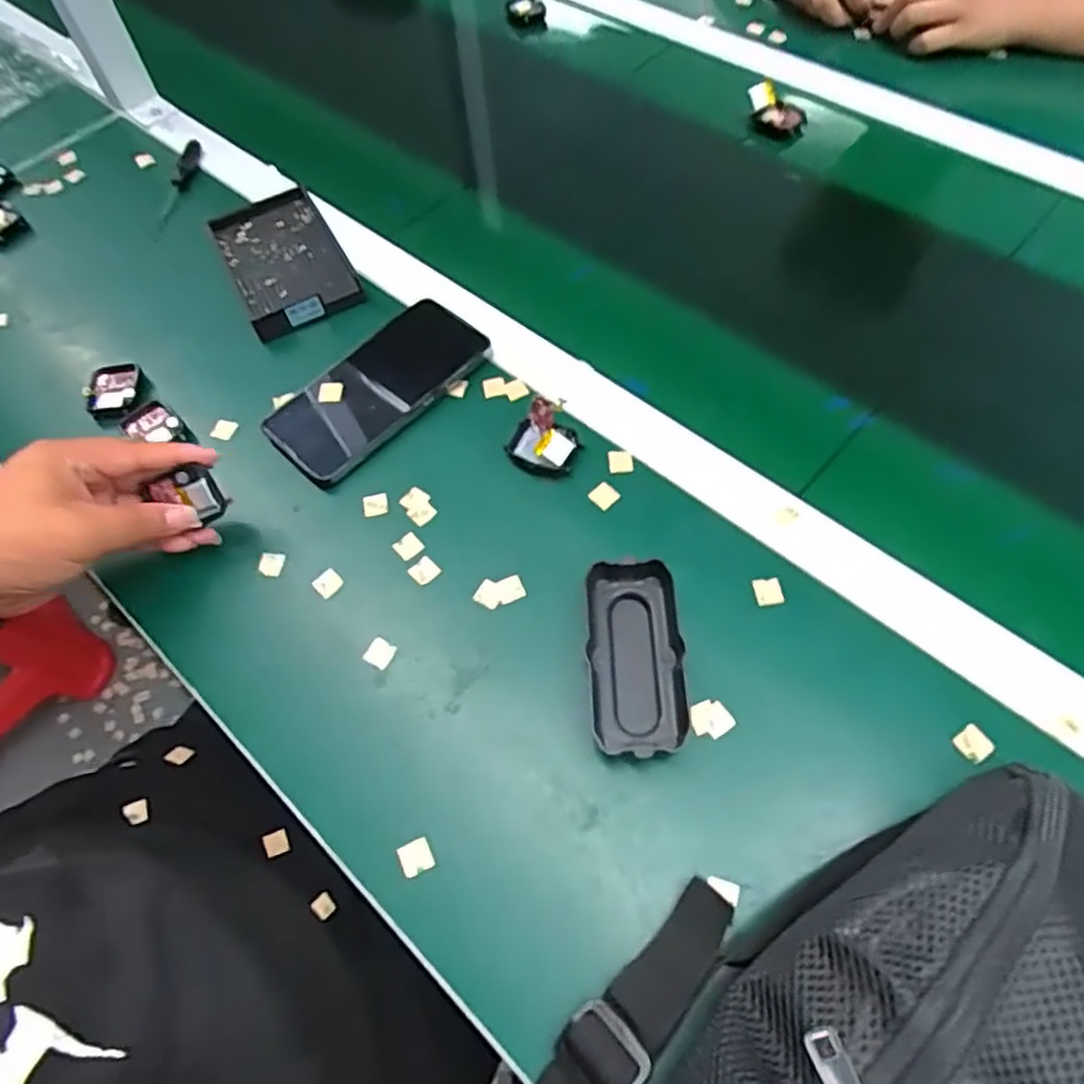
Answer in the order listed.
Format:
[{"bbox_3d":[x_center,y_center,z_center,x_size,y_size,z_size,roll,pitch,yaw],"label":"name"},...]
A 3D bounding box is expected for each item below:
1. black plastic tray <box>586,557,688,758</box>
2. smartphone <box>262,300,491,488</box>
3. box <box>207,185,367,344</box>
[{"bbox_3d":[0.052,0.064,0.400,0.051,0.024,0.105,-1,60,4],"label":"black plastic tray"},{"bbox_3d":[-0.118,-0.112,0.517,0.080,0.011,0.161,38,73,21],"label":"smartphone"},{"bbox_3d":[-0.212,-0.233,0.587,0.089,0.025,0.143,-26,61,-11],"label":"box"}]

